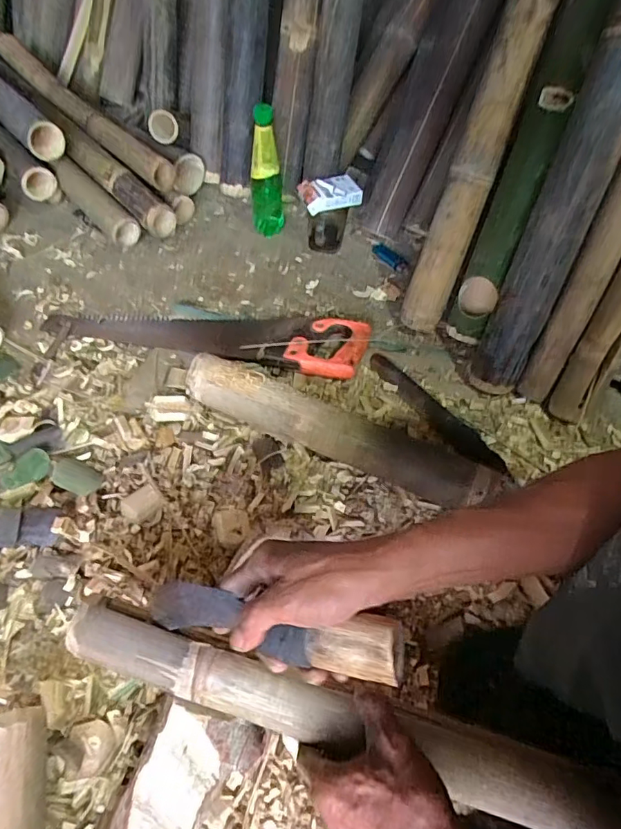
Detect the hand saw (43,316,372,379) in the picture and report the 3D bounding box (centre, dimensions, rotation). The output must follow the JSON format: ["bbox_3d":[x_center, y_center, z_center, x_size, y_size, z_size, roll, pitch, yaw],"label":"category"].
[{"bbox_3d":[-0.168,-0.145,0.791,0.511,0.036,0.123,11,54,6],"label":"hand saw"}]

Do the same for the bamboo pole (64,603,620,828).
[{"bbox_3d":[0.080,0.271,0.415,0.598,0.040,0.053,16,55,5],"label":"bamboo pole"}]

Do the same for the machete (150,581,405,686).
[{"bbox_3d":[-0.039,0.161,0.388,0.228,0.034,0.037,-2,48,31],"label":"machete"}]

